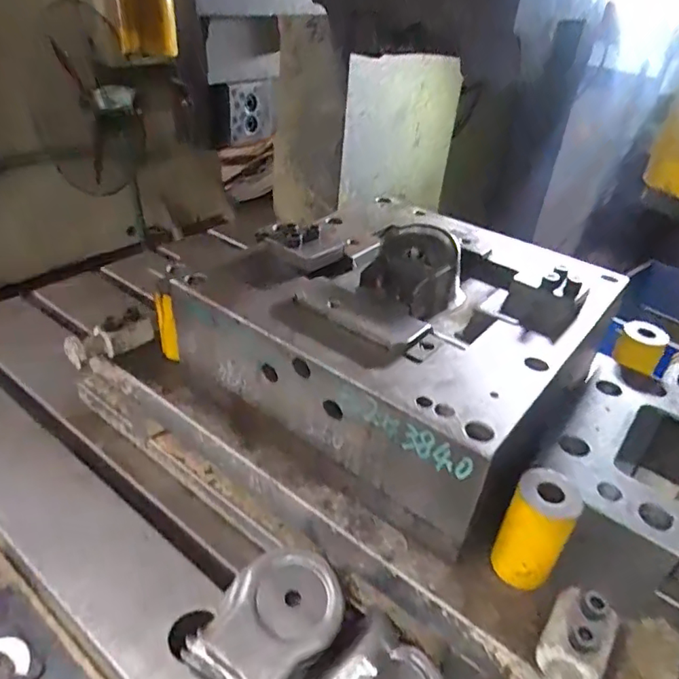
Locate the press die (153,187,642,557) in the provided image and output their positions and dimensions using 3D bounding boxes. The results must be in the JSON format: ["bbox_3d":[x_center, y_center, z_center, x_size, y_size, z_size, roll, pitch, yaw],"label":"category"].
[{"bbox_3d":[0.071,-0.016,0.632,0.382,0.185,0.366,25,39,26],"label":"press die"}]

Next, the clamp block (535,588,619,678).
[{"bbox_3d":[0.177,0.226,0.401,0.048,0.044,0.068,27,40,28],"label":"clamp block"}]

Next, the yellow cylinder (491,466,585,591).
[{"bbox_3d":[0.165,0.160,0.455,0.050,0.096,0.053,21,37,21],"label":"yellow cylinder"}]

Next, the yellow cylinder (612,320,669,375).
[{"bbox_3d":[0.354,0.006,0.631,0.049,0.039,0.052,26,39,27],"label":"yellow cylinder"}]

